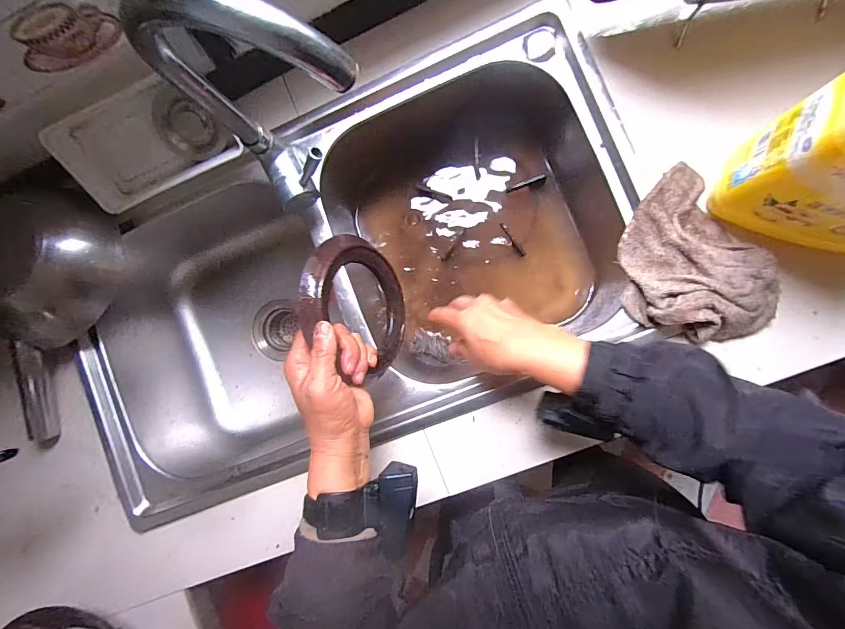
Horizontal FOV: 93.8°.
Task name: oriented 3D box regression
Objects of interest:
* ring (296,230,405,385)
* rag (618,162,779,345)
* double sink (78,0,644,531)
[{"bbox_3d":[-0.063,-0.014,0.406,0.017,0.146,0.125,-6,57,33],"label":"ring"},{"bbox_3d":[0.293,-0.062,0.433,0.133,0.040,0.193,-19,87,6],"label":"rag"},{"bbox_3d":[-0.103,-0.046,0.604,0.772,0.202,0.427,-22,87,6],"label":"double sink"}]

